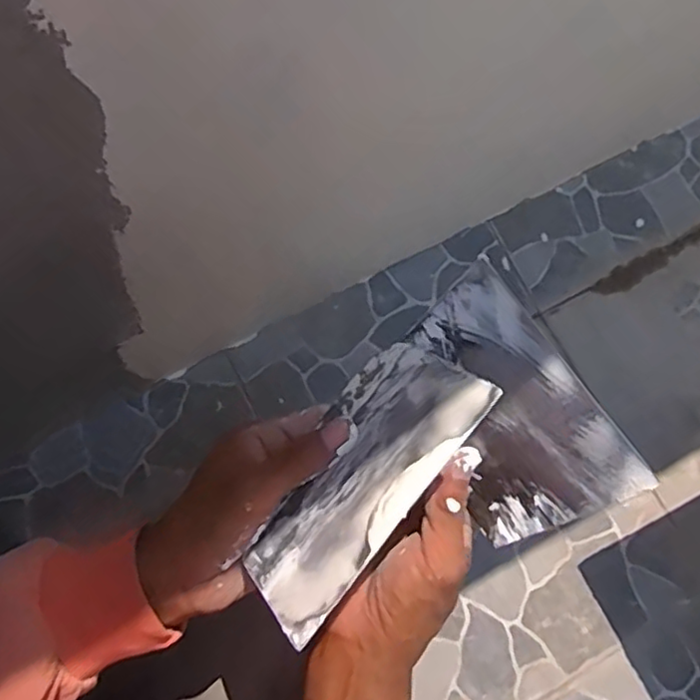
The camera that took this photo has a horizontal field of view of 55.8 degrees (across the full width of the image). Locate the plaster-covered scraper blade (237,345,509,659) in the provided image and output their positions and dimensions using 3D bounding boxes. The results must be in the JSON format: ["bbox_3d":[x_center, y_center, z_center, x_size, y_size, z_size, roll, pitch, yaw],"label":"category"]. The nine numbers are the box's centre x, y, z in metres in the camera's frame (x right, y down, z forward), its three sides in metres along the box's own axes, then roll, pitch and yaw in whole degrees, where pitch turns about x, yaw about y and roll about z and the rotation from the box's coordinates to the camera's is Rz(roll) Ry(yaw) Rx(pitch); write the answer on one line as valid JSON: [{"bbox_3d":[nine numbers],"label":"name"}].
[{"bbox_3d":[0.001,0.061,0.324,0.004,0.089,0.141,41,85,-33],"label":"plaster-covered scraper blade"}]

